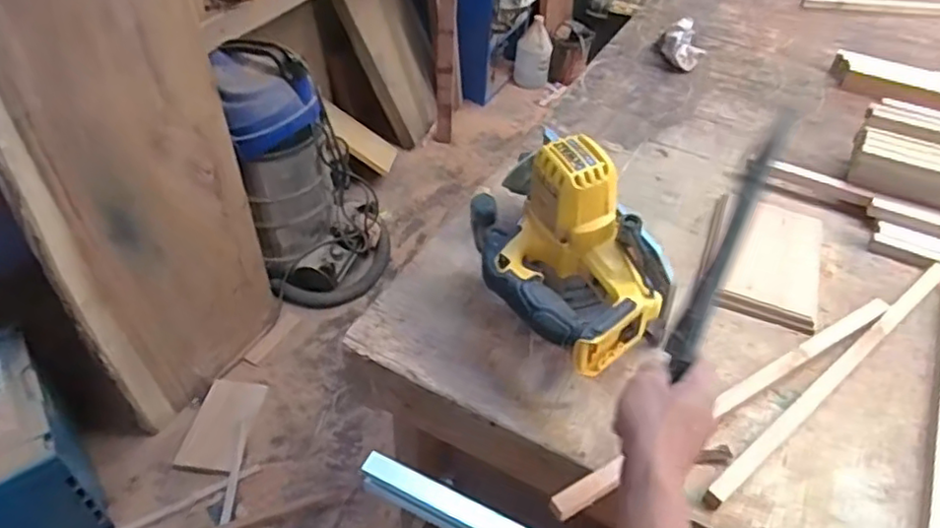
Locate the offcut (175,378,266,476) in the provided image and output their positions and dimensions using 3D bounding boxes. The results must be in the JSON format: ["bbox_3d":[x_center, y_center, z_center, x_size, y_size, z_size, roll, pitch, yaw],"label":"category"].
[{"bbox_3d":[-0.595,0.387,1.533,0.141,0.021,0.238,7,45,4],"label":"offcut"}]

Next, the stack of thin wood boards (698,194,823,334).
[{"bbox_3d":[0.381,-0.013,0.831,0.142,0.024,0.229,19,47,16],"label":"stack of thin wood boards"}]

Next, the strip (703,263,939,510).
[{"bbox_3d":[0.417,0.110,0.709,0.500,0.023,0.022,-29,53,-28],"label":"strip"}]

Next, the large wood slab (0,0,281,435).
[{"bbox_3d":[-0.685,-0.242,1.281,0.073,1.302,0.516,19,45,22],"label":"large wood slab"}]

